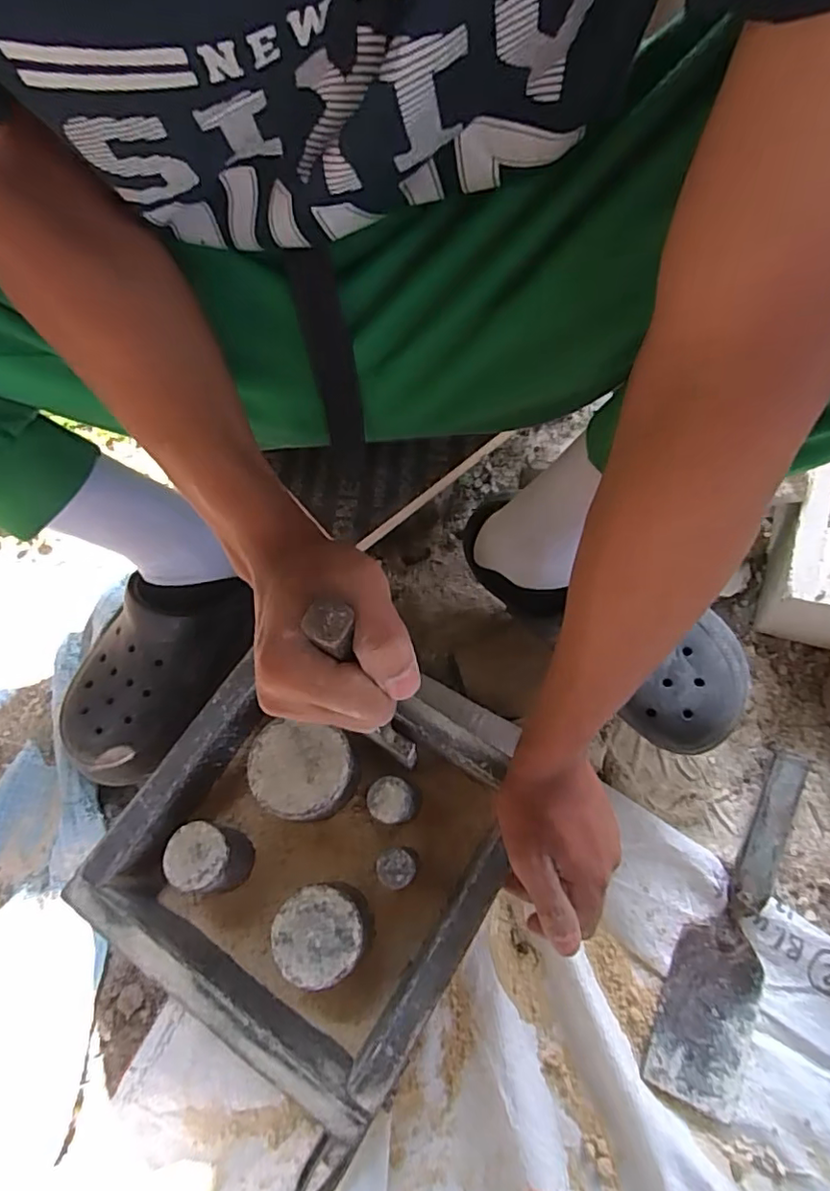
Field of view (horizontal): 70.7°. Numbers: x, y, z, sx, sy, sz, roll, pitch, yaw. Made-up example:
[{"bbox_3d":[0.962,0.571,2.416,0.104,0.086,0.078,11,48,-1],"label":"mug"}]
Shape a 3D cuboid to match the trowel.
[{"bbox_3d":[0.252,0.251,0.454,0.069,0.024,0.260,23,81,11],"label":"trowel"}]

